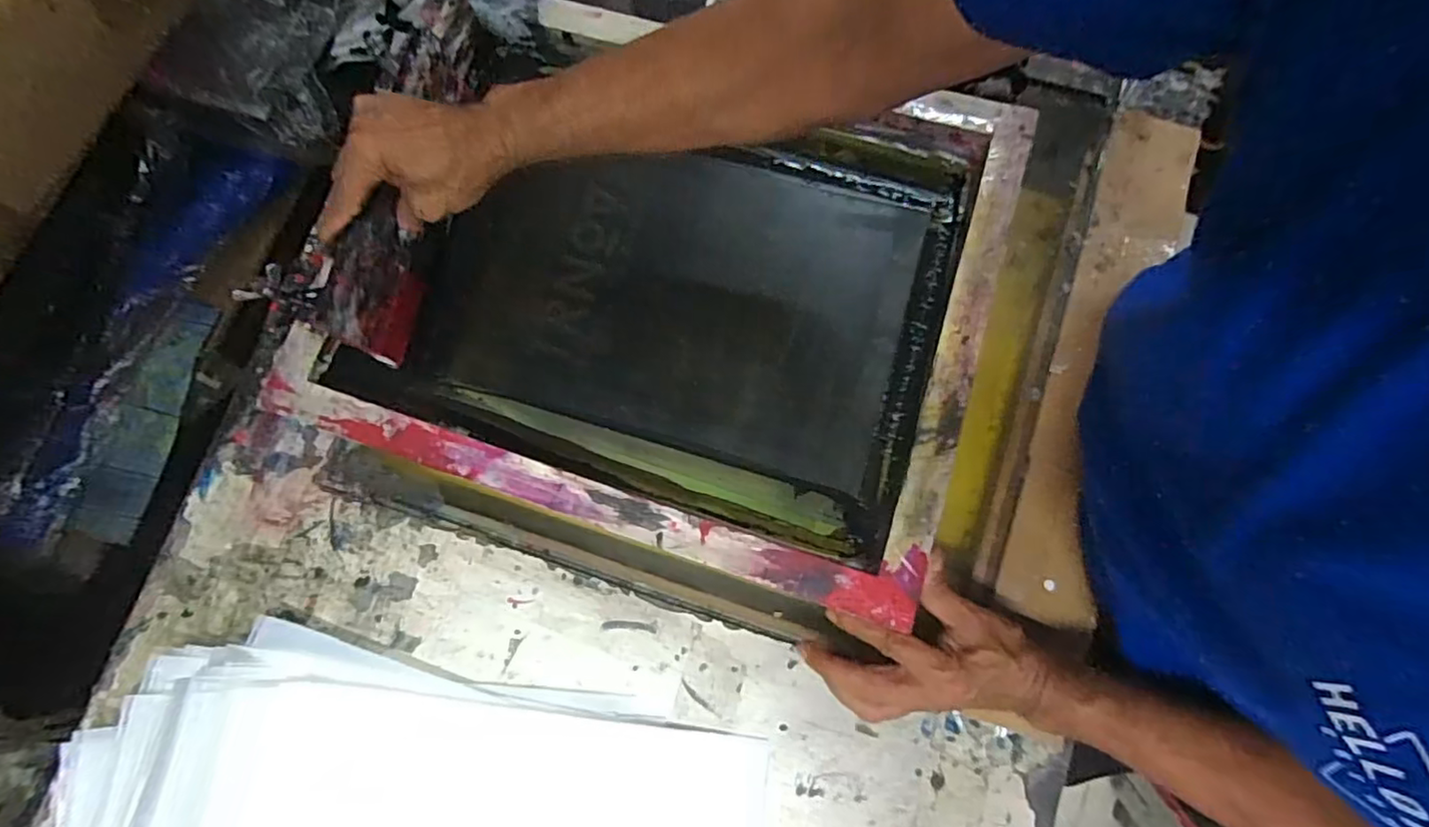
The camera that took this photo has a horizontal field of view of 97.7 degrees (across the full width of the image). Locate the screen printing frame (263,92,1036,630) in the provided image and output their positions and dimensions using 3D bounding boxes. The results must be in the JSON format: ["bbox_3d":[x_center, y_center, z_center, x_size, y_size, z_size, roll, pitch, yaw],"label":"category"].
[{"bbox_3d":[-0.043,-0.098,0.493,0.478,0.067,0.390,18,78,4],"label":"screen printing frame"}]

